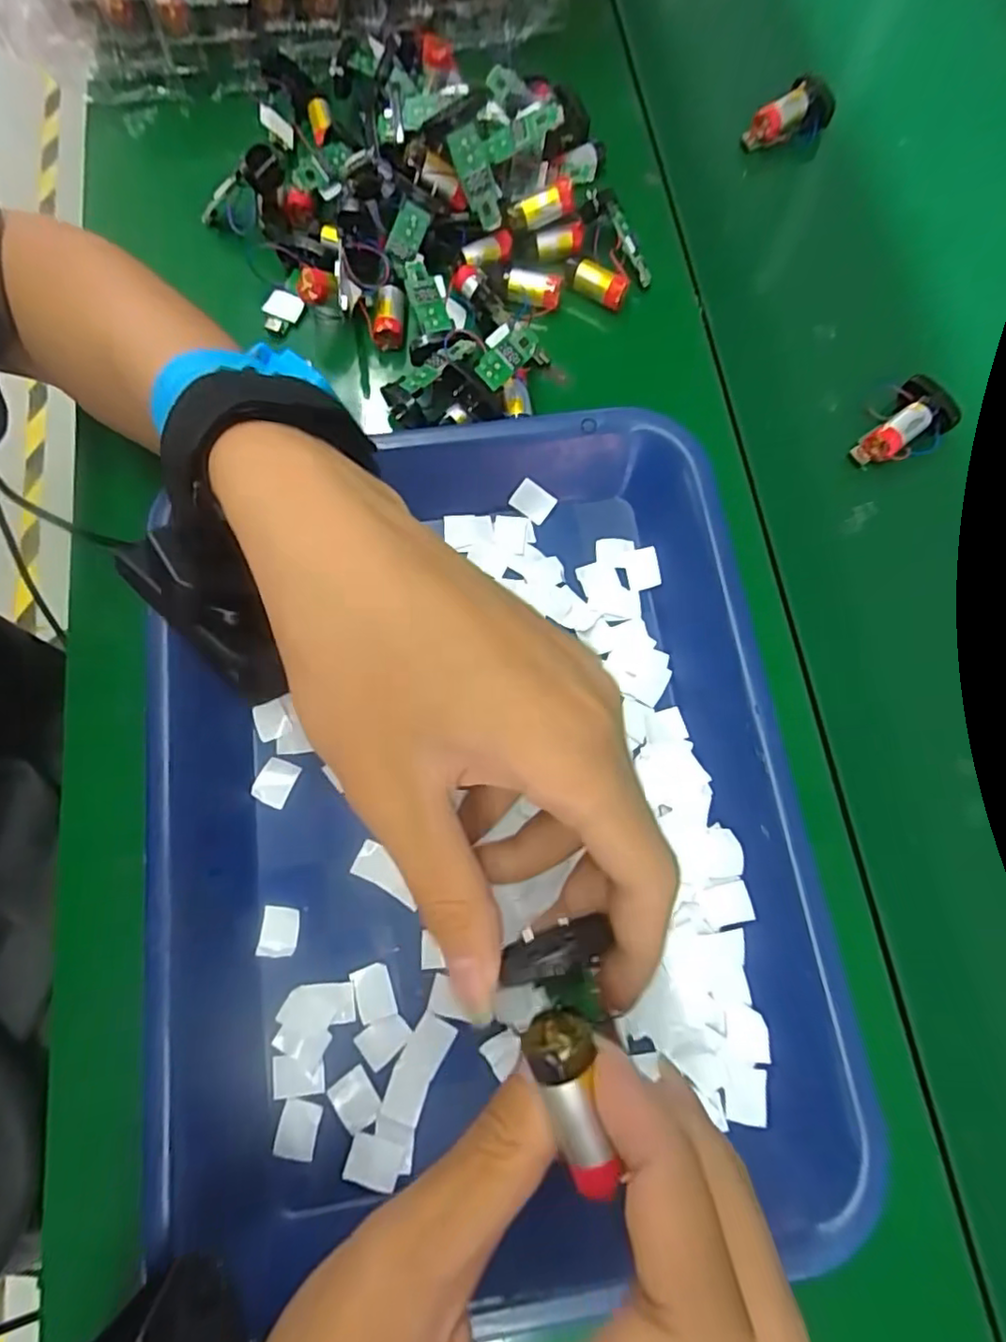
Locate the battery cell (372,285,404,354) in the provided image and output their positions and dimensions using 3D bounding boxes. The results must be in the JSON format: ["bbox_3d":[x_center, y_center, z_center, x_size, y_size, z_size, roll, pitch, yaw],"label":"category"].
[{"bbox_3d":[-0.061,-0.190,0.327,0.015,0.017,0.029,1,75,2],"label":"battery cell"}]

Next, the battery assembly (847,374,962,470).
[{"bbox_3d":[0.207,-0.126,0.316,0.048,0.022,0.036,-43,78,-9],"label":"battery assembly"}]

